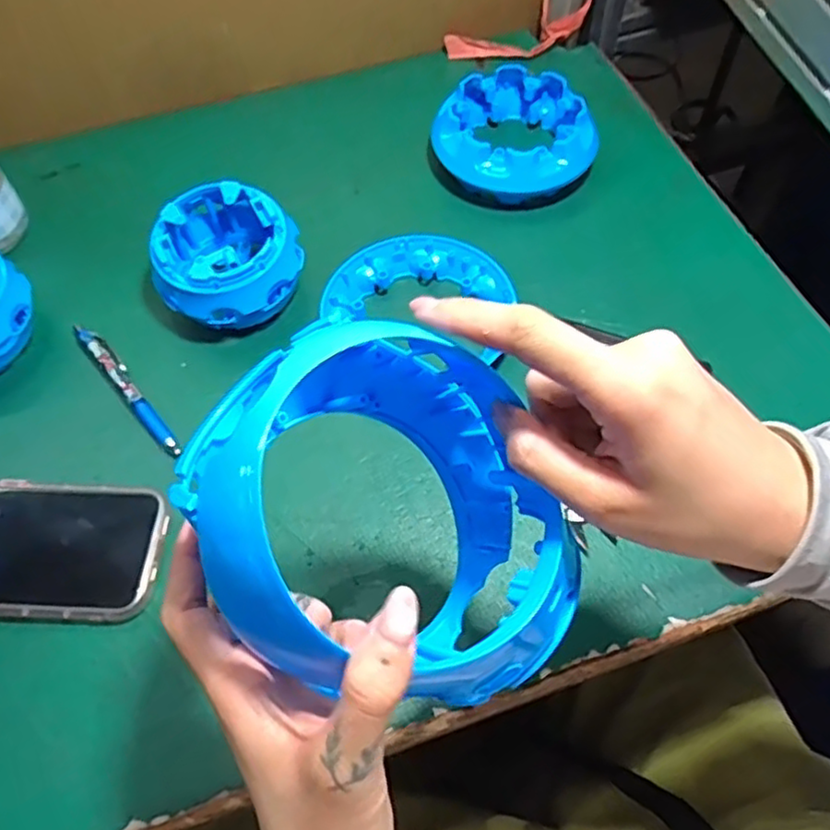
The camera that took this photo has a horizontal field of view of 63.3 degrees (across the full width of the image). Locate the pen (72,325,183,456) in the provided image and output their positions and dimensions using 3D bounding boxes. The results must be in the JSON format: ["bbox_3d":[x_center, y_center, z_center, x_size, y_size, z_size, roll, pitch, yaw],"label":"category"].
[{"bbox_3d":[-0.203,-0.020,0.474,0.013,0.006,0.142,-37,64,-18],"label":"pen"}]

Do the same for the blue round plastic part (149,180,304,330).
[{"bbox_3d":[-0.134,-0.115,0.493,0.097,0.065,0.100,-1,59,2],"label":"blue round plastic part"}]

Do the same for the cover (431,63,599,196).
[{"bbox_3d":[0.081,-0.231,0.565,0.129,0.050,0.131,-22,61,-11],"label":"cover"}]

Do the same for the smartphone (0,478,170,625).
[{"bbox_3d":[-0.236,0.081,0.410,0.165,0.007,0.084,2,59,3],"label":"smartphone"}]

